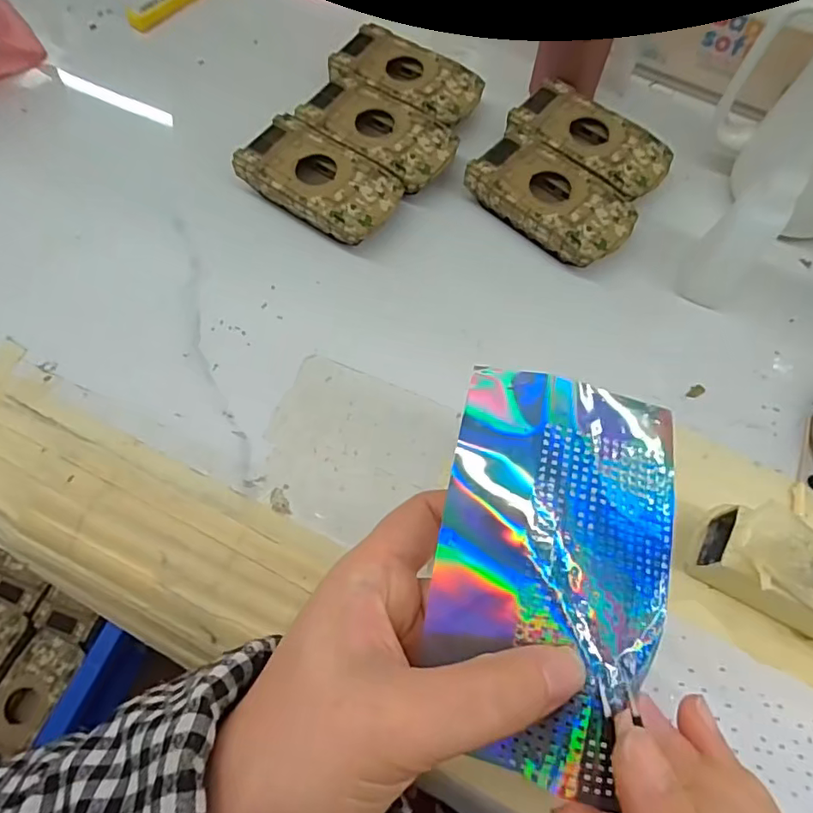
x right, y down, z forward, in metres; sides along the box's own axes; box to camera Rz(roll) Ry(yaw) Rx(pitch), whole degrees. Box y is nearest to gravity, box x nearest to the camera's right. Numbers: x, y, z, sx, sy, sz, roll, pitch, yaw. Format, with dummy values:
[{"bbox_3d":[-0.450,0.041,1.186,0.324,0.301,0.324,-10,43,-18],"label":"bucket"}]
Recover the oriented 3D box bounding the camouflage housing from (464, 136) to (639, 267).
[{"bbox_3d":[0.085,-0.120,0.333,0.094,0.025,0.052,42,73,15],"label":"camouflage housing"}]

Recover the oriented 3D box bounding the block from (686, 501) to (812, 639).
[{"bbox_3d":[0.172,0.074,0.242,0.083,0.044,0.045,32,71,12],"label":"block"}]

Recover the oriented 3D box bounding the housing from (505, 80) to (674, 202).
[{"bbox_3d":[0.113,-0.160,0.350,0.096,0.024,0.054,33,71,12],"label":"housing"}]

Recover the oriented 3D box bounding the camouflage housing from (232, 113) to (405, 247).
[{"bbox_3d":[-0.051,-0.131,0.335,0.093,0.023,0.052,33,71,12],"label":"camouflage housing"}]

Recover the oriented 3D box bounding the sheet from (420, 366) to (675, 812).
[{"bbox_3d":[0.047,0.049,0.177,0.072,0.018,0.120,11,68,4],"label":"sheet"}]

